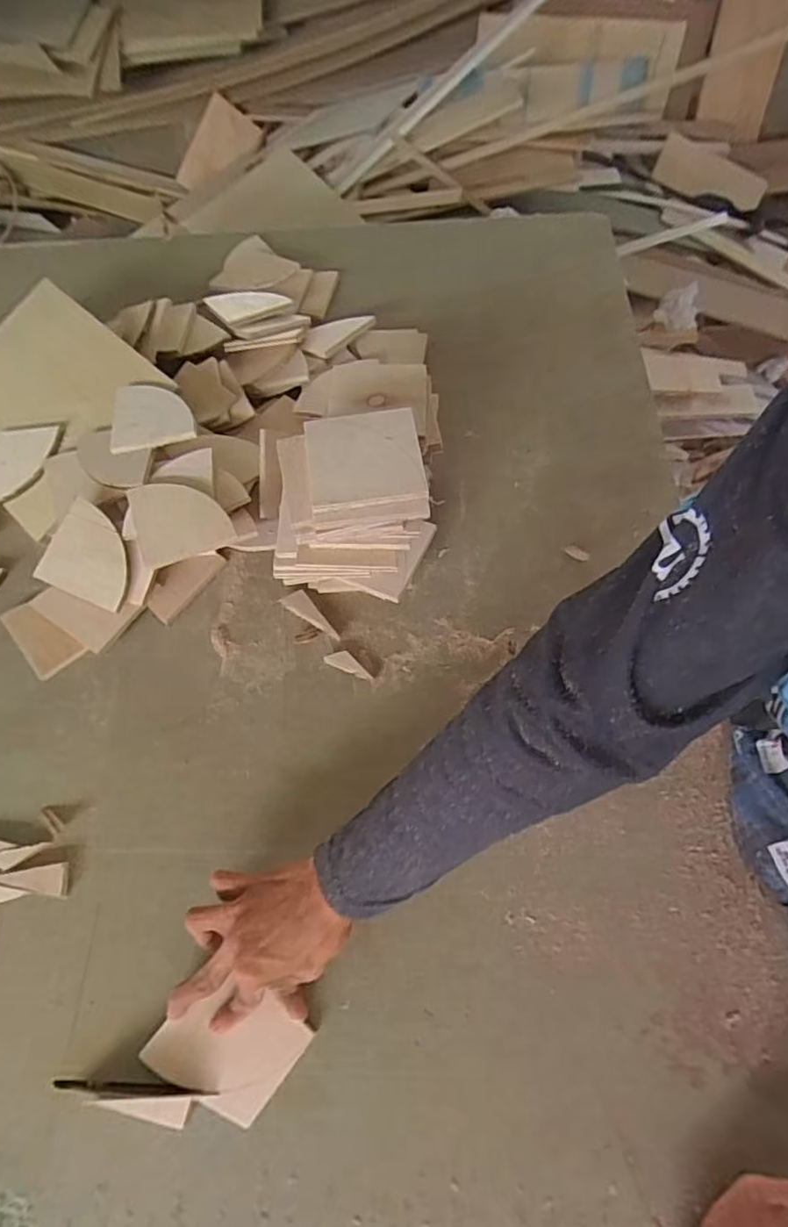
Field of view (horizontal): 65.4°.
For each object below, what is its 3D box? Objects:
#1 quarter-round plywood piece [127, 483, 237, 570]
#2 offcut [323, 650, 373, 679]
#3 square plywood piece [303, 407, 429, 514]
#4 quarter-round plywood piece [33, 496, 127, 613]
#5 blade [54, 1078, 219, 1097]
[{"bbox_3d":[-0.228,-0.103,0.653,0.097,0.011,0.092,-19,75,-2],"label":"quarter-round plywood piece"},{"bbox_3d":[-0.046,0.053,0.644,0.052,0.004,0.019,27,79,9],"label":"offcut"},{"bbox_3d":[-0.027,-0.140,0.549,0.100,0.008,0.103,-9,64,0],"label":"square plywood piece"},{"bbox_3d":[-0.324,-0.064,0.662,0.092,0.008,0.094,24,82,-1],"label":"quarter-round plywood piece"},{"bbox_3d":[-0.205,0.373,0.479,0.131,0.013,0.010,1,60,2],"label":"blade"}]

